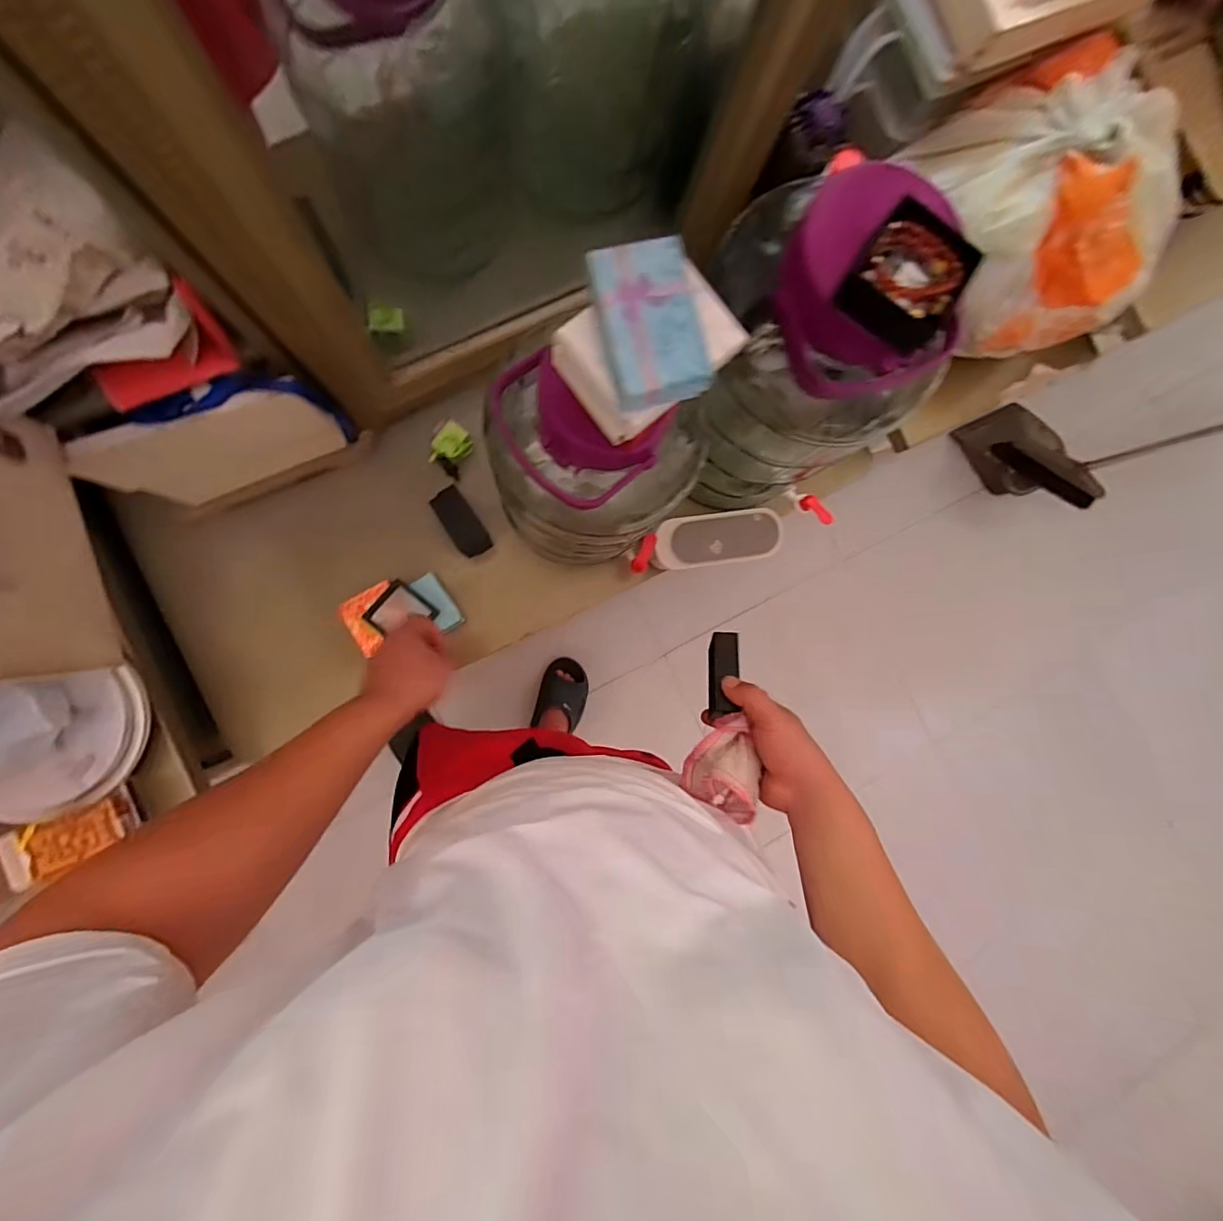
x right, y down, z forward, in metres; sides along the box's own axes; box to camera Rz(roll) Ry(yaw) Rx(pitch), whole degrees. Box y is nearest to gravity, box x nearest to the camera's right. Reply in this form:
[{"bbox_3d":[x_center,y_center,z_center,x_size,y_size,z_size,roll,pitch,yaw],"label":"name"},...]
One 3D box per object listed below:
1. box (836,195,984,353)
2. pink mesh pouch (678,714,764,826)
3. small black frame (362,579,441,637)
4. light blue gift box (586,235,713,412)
[{"bbox_3d":[0.228,-0.257,0.403,0.073,0.030,0.083,33,84,-6],"label":"box"},{"bbox_3d":[0.106,0.151,0.491,0.058,0.064,0.095,3,88,-8],"label":"pink mesh pouch"},{"bbox_3d":[-0.274,0.005,0.684,0.069,0.010,0.067,39,83,-5],"label":"small black frame"},{"bbox_3d":[0.020,-0.158,0.291,0.052,0.020,0.085,-13,90,-8],"label":"light blue gift box"}]

